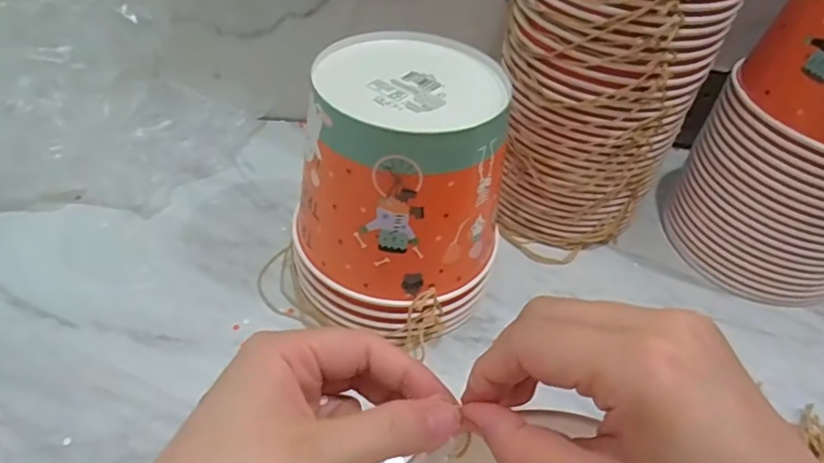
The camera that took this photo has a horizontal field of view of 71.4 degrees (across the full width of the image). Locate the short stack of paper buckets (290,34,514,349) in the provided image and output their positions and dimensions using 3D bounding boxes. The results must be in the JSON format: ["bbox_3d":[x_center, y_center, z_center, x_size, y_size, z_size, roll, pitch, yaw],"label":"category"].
[{"bbox_3d":[-0.002,-0.027,0.427,0.140,0.177,0.149,17,45,10],"label":"short stack of paper buckets"}]

